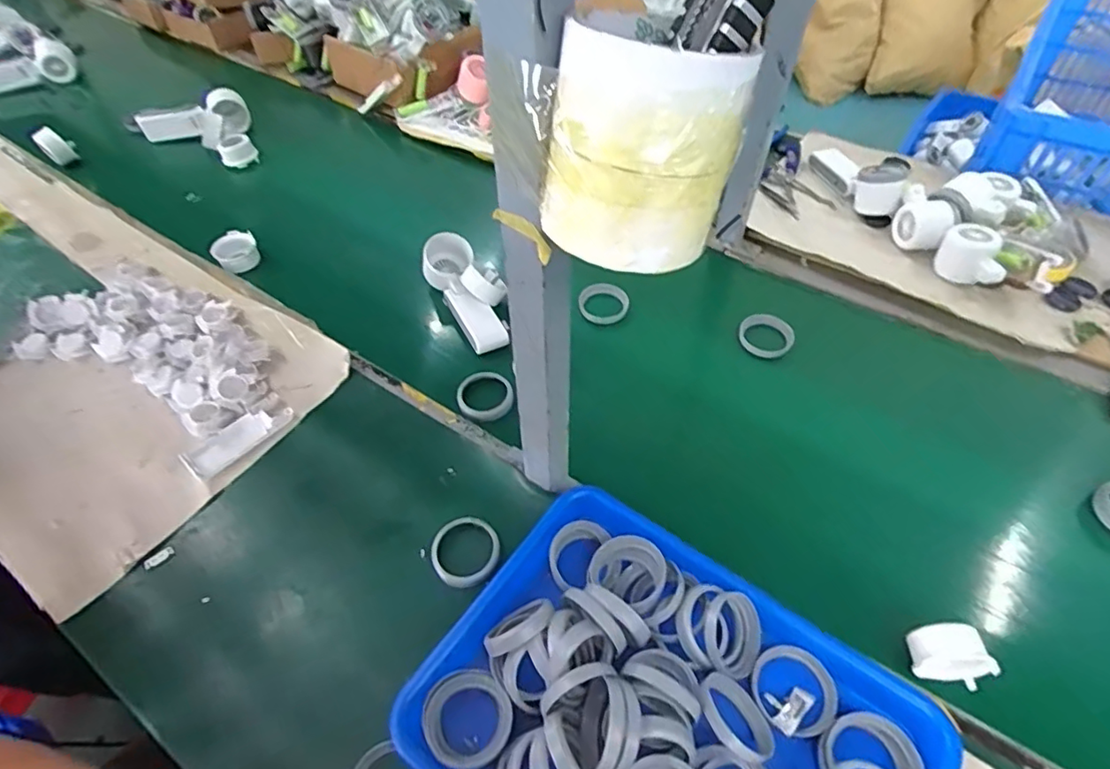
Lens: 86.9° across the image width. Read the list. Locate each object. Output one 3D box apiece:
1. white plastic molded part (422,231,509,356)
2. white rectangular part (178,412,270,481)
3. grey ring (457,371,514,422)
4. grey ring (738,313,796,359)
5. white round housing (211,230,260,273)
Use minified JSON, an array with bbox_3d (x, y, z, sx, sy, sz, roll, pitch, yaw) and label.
[{"bbox_3d":[-0.111,-0.113,0.710,0.060,0.052,0.170,-22,53,-13],"label":"white plastic molded part"},{"bbox_3d":[-0.333,0.061,0.603,0.038,0.012,0.085,36,62,28],"label":"white rectangular part"},{"bbox_3d":[-0.077,0.010,0.640,0.058,0.018,0.062,-2,51,2],"label":"grey ring"},{"bbox_3d":[0.250,-0.058,0.690,0.061,0.013,0.062,-2,51,2],"label":"grey ring"},{"bbox_3d":[-0.441,-0.186,0.810,0.056,0.035,0.055,-2,51,2],"label":"white round housing"}]

